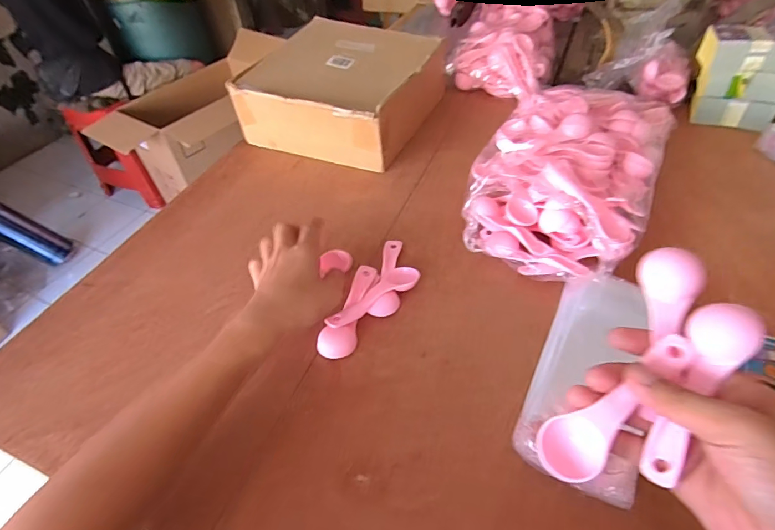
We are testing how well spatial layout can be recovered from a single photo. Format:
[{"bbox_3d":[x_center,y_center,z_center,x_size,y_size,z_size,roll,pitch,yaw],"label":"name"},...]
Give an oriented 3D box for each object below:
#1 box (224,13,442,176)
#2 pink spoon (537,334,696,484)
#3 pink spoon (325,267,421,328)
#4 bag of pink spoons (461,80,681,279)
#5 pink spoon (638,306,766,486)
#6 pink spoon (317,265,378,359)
[{"bbox_3d":[-0.067,-0.290,0.699,0.261,0.110,0.266,16,51,21],"label":"box"},{"bbox_3d":[0.142,0.085,0.258,0.114,0.013,0.035,-40,52,-4],"label":"pink spoon"},{"bbox_3d":[-0.016,0.035,0.445,0.112,0.020,0.032,-30,51,-21],"label":"pink spoon"},{"bbox_3d":[0.226,-0.123,0.520,0.198,0.087,0.350,16,51,20],"label":"bag of pink spoons"},{"bbox_3d":[0.183,0.077,0.252,0.033,0.016,0.113,26,87,28],"label":"pink spoon"},{"bbox_3d":[-0.038,0.045,0.440,0.033,0.018,0.115,9,48,14],"label":"pink spoon"}]

